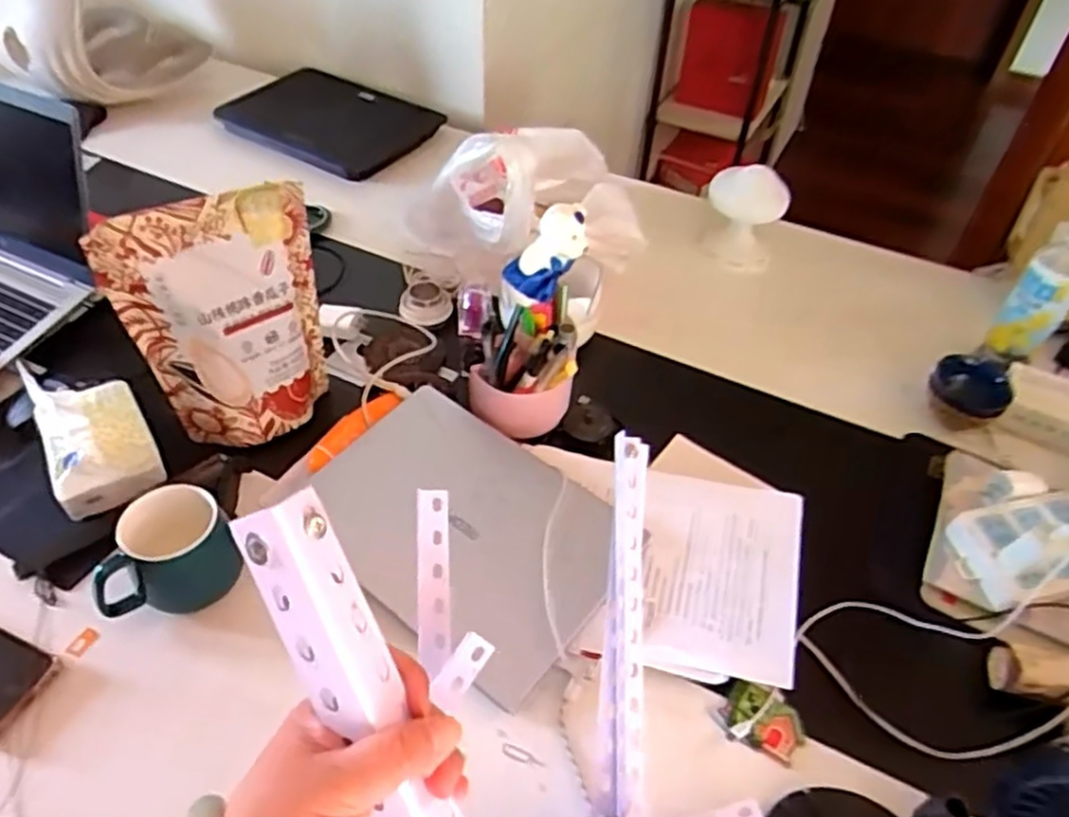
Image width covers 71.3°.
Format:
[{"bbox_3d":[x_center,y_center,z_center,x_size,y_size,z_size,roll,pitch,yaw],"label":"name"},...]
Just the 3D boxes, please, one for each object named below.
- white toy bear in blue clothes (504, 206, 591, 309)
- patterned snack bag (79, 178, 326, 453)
[{"bbox_3d":[0.012,-0.149,0.731,0.052,0.112,0.032,14,35,-37],"label":"white toy bear in blue clothes"},{"bbox_3d":[-0.304,-0.082,0.763,0.197,0.252,0.077,-23,52,-23],"label":"patterned snack bag"}]

